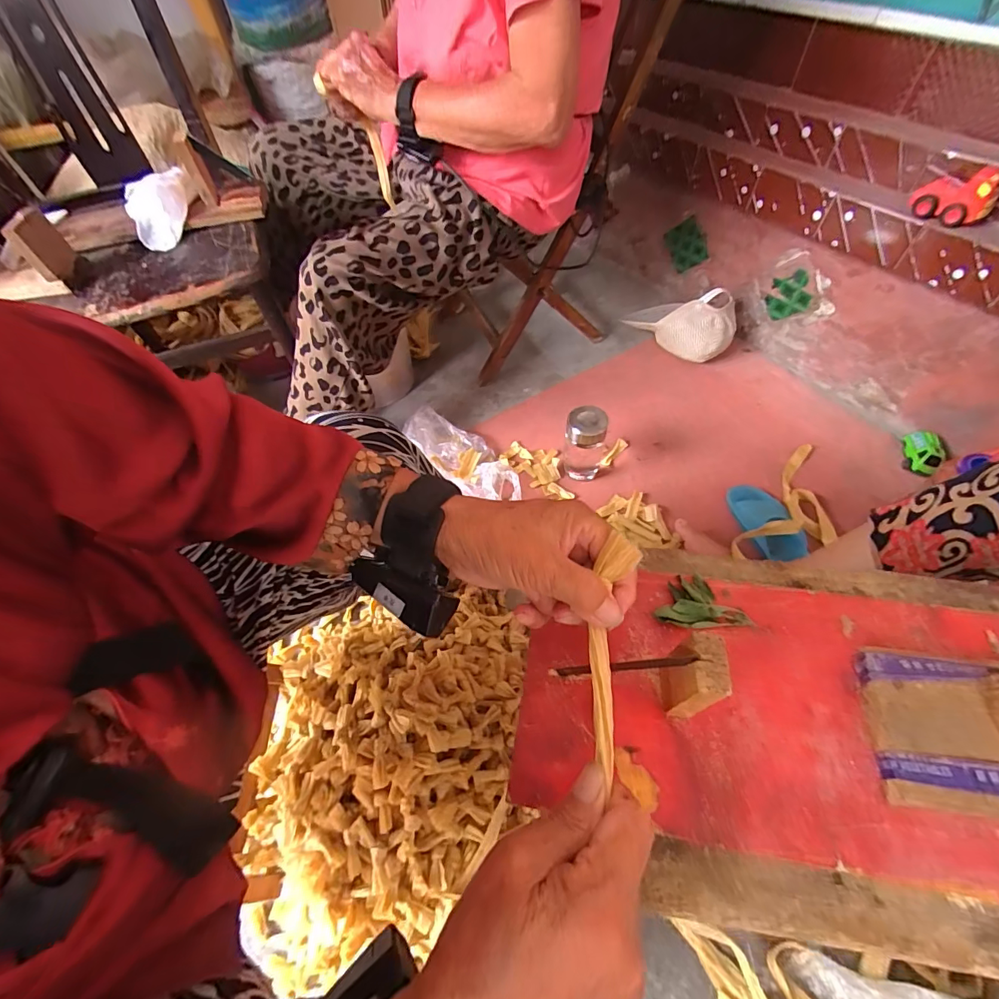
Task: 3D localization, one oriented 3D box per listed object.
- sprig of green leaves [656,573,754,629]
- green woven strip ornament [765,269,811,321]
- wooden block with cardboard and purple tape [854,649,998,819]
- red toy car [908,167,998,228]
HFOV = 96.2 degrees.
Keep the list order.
[{"bbox_3d":[0.146,0.075,0.330,0.063,0.015,0.040,-8,57,-2],"label":"sprig of green leaves"},{"bbox_3d":[0.653,-0.455,1.010,0.014,0.123,0.091,-35,62,-18],"label":"green woven strip ornament"},{"bbox_3d":[0.303,0.123,0.236,0.153,0.082,0.085,5,57,7],"label":"wooden block with cardboard and purple tape"},{"bbox_3d":[0.708,-0.474,0.693,0.104,0.069,0.064,36,65,23],"label":"red toy car"}]

